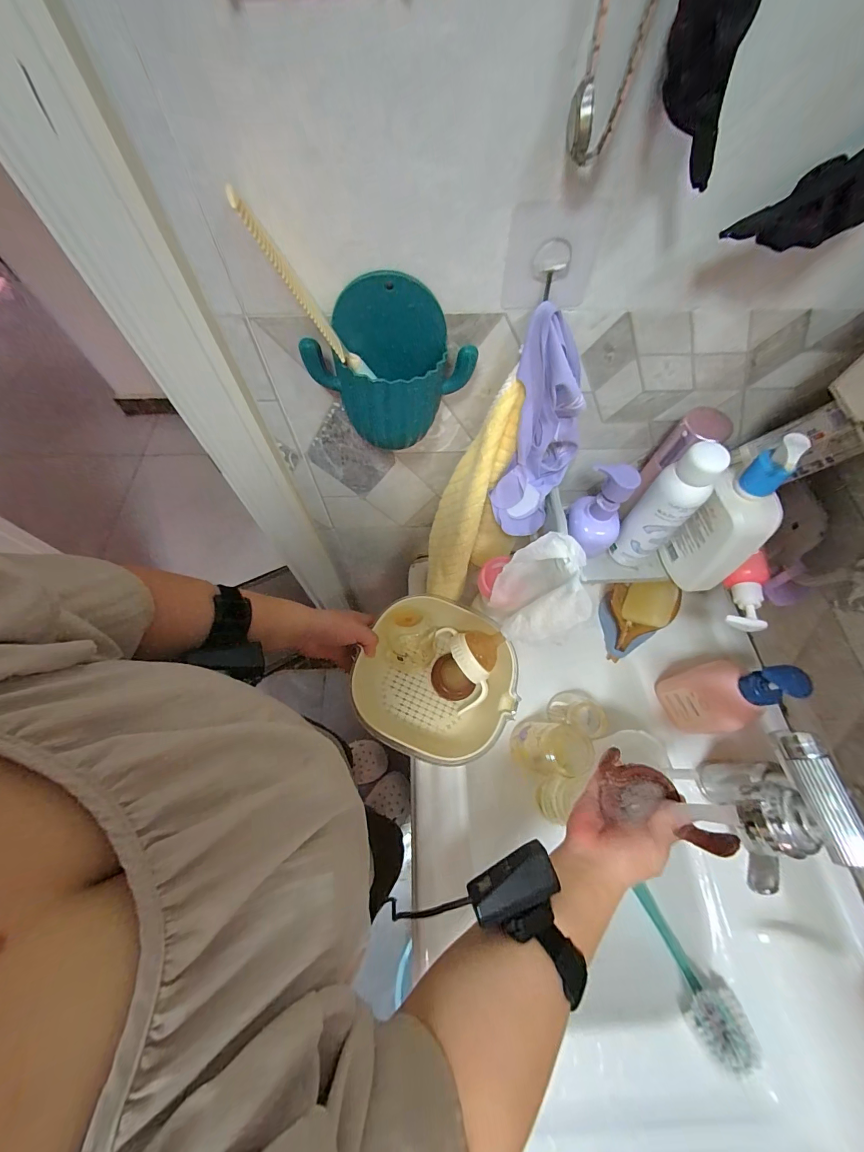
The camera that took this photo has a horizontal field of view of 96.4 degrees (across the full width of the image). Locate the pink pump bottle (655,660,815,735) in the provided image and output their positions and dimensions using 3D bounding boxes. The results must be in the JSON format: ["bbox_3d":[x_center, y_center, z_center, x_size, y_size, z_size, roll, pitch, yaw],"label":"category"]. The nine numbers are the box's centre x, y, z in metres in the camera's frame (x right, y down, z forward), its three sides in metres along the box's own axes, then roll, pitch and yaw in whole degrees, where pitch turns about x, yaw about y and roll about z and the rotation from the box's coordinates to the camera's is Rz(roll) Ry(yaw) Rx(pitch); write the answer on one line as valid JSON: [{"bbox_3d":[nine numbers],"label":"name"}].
[{"bbox_3d":[0.357,0.144,0.472,0.058,0.179,0.081,-15,65,-7],"label":"pink pump bottle"}]

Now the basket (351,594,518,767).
[{"bbox_3d":[0.008,0.133,0.516,0.202,0.081,0.196,0,64,0],"label":"basket"}]

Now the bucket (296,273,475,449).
[{"bbox_3d":[-0.034,-0.167,0.323,0.137,0.118,0.056,-4,64,-2],"label":"bucket"}]

